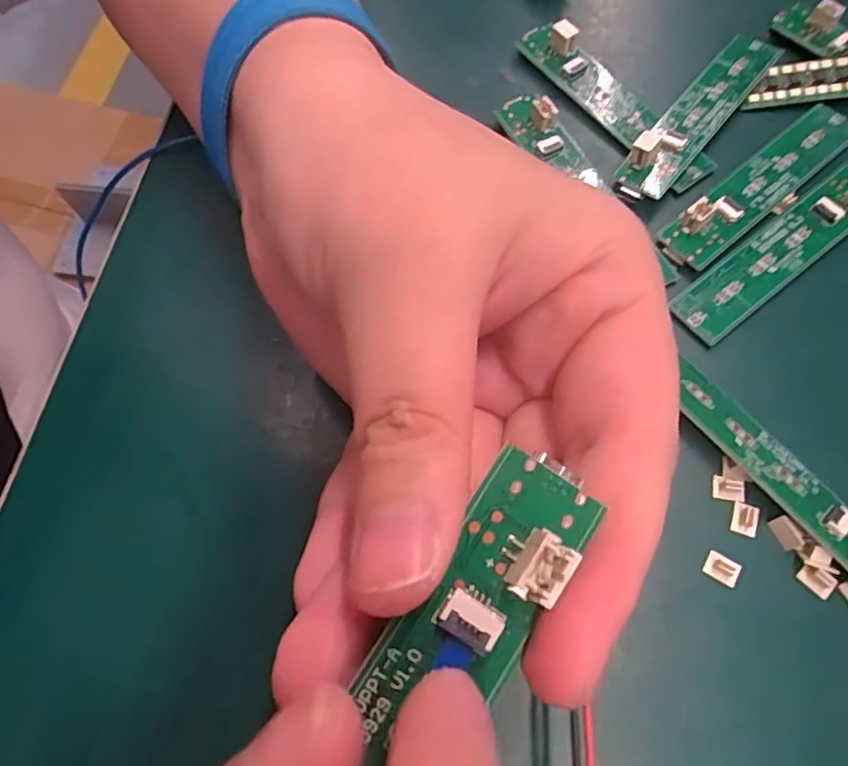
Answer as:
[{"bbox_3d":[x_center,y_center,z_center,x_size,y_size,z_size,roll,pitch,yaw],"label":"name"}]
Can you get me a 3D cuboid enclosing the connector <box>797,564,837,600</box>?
[{"bbox_3d":[0.095,0.048,0.149,0.008,0.004,0.005,35,71,14],"label":"connector"}]

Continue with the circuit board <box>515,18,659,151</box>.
[{"bbox_3d":[0.055,-0.105,0.208,0.015,0.013,0.065,-36,71,-14],"label":"circuit board"}]

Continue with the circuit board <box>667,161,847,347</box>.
[{"bbox_3d":[0.107,-0.041,0.181,0.078,0.012,0.017,-36,71,-14],"label":"circuit board"}]

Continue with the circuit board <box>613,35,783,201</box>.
[{"bbox_3d":[0.089,-0.088,0.198,0.016,0.005,0.084,37,72,15],"label":"circuit board"}]

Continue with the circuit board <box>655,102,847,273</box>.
[{"bbox_3d":[0.105,-0.063,0.191,0.081,0.008,0.018,-38,71,-15],"label":"circuit board"}]

